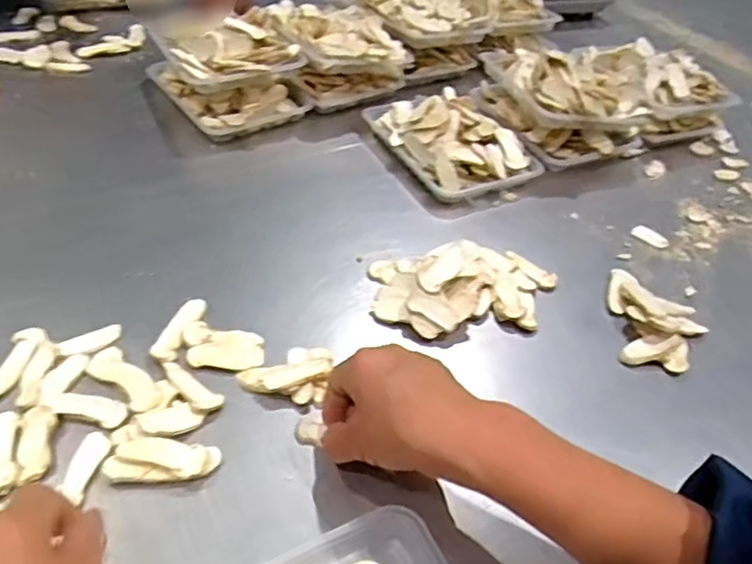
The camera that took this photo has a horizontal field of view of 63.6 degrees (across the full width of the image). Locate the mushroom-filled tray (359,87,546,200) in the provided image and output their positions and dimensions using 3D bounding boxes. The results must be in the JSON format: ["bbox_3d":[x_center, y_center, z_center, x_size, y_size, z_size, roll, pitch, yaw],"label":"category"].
[{"bbox_3d":[0.081,-0.159,0.658,0.134,0.054,0.173,-16,49,-23],"label":"mushroom-filled tray"}]

